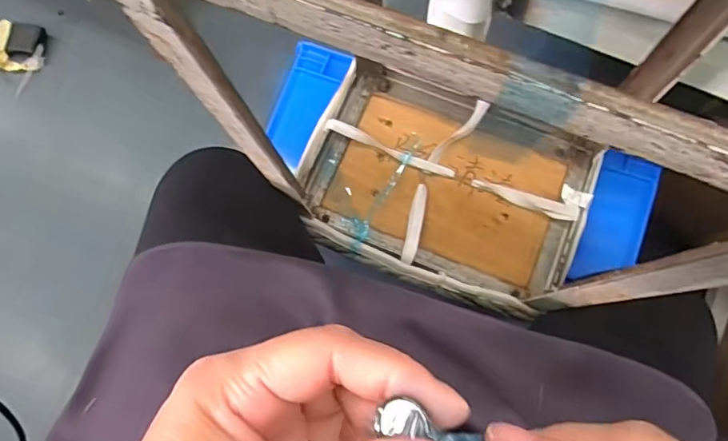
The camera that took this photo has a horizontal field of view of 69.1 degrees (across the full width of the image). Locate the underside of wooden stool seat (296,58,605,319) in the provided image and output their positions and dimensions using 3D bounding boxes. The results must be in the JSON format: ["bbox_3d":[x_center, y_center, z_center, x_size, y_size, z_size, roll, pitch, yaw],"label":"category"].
[{"bbox_3d":[0.100,-0.047,0.655,0.332,0.031,0.249,23,76,8],"label":"underside of wooden stool seat"}]

